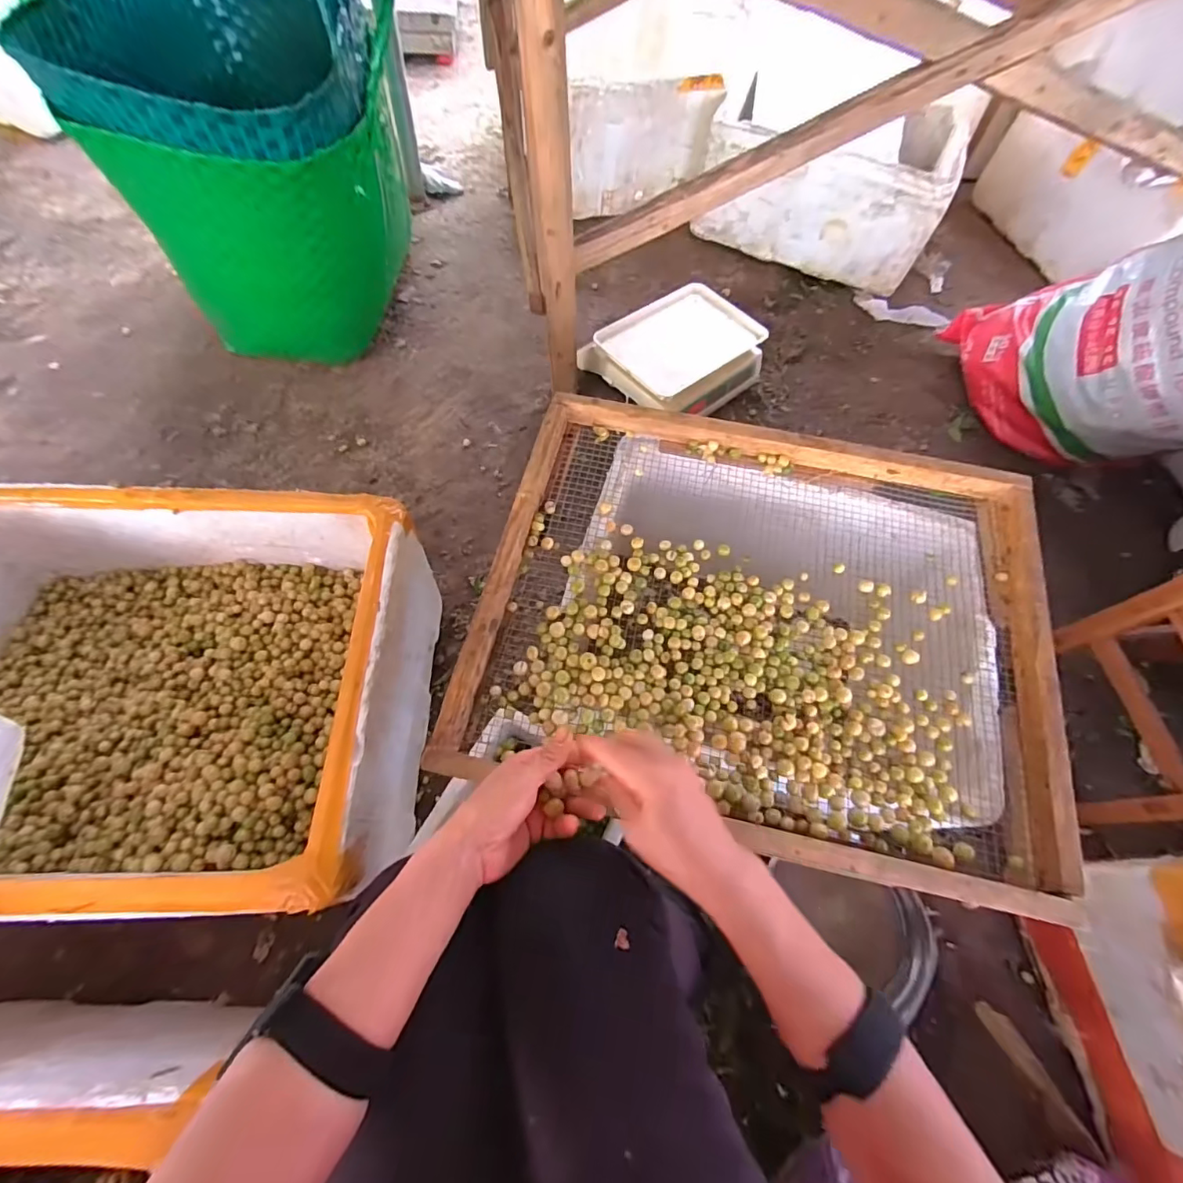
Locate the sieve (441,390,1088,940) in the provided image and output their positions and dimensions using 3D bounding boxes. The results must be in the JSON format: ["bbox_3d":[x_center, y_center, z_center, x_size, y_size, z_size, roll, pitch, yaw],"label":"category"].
[{"bbox_3d":[0.180,0.021,0.548,0.565,0.059,0.454,13,64,3],"label":"sieve"}]

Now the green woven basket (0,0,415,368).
[{"bbox_3d":[-0.603,-0.800,0.953,0.440,0.480,0.596,-20,67,-12],"label":"green woven basket"}]

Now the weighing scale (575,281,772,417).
[{"bbox_3d":[0.182,-0.507,1.093,0.301,0.106,0.258,-38,72,-19],"label":"weighing scale"}]

